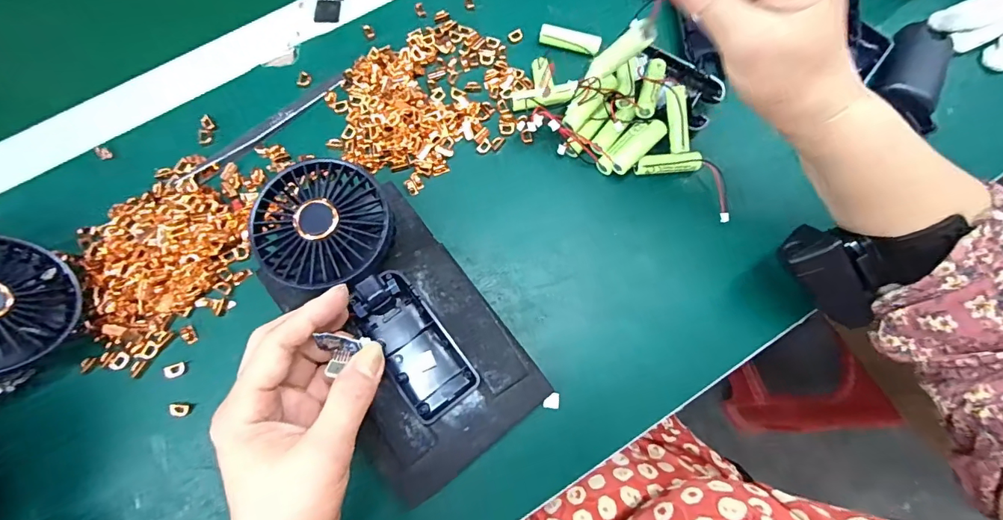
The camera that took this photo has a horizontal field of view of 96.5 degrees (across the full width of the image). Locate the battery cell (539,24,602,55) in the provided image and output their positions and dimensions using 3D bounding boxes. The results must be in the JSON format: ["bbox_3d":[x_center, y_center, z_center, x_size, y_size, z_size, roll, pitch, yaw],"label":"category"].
[{"bbox_3d":[0.056,-0.178,0.363,0.049,0.011,0.015,13,77,3],"label":"battery cell"}]

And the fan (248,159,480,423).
[{"bbox_3d":[-0.086,0.020,0.296,0.079,0.045,0.183,-35,91,-8],"label":"fan"}]

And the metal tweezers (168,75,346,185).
[{"bbox_3d":[-0.182,-0.100,0.341,0.144,0.004,0.015,-40,80,-9],"label":"metal tweezers"}]

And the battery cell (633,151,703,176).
[{"bbox_3d":[0.129,-0.074,0.349,0.052,0.011,0.015,-7,77,-2],"label":"battery cell"}]

